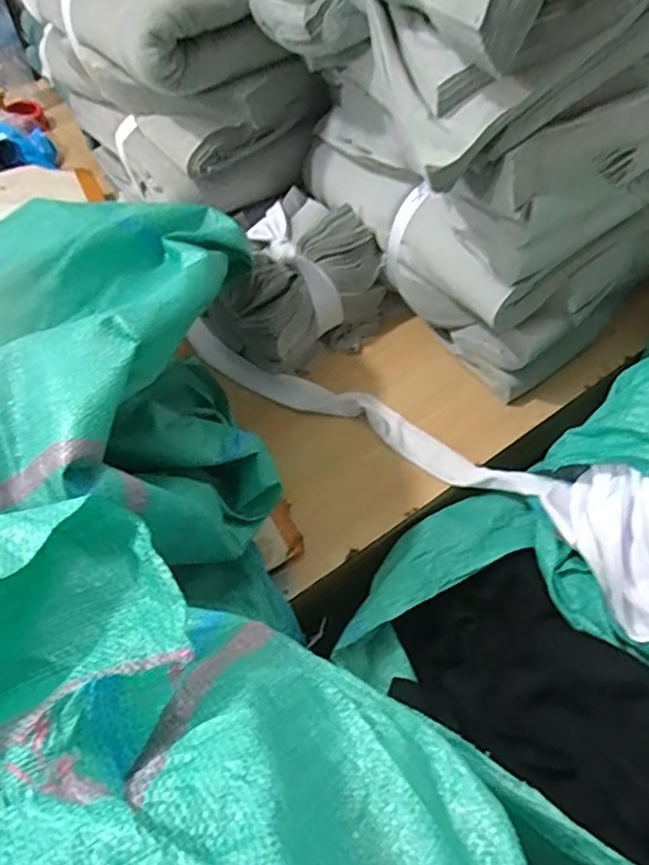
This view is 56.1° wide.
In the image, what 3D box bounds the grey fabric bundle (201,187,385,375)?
[{"bbox_3d":[-0.037,-0.189,0.816,0.167,0.153,0.202,34,62,22],"label":"grey fabric bundle"}]

